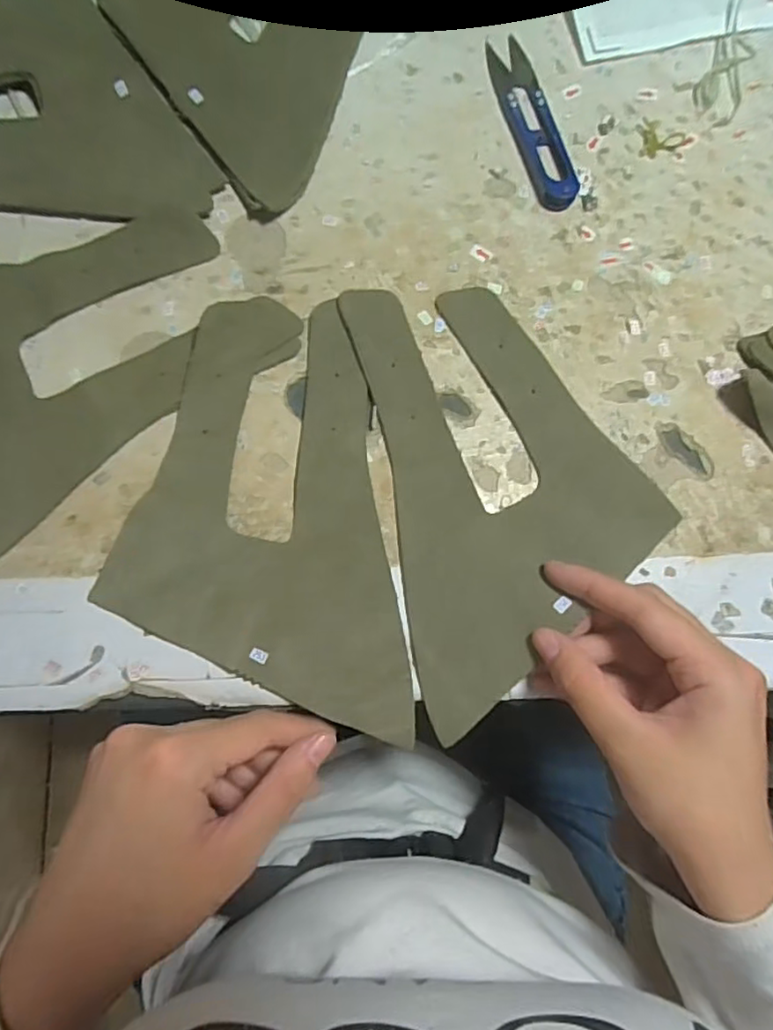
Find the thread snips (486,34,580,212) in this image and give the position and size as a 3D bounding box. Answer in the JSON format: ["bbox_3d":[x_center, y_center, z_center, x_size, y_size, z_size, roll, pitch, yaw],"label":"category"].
[{"bbox_3d":[0.077,-0.209,0.325,0.024,0.011,0.103,-17,83,-6],"label":"thread snips"}]

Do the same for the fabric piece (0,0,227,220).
[{"bbox_3d":[-0.163,-0.209,0.313,0.122,0.006,0.140,-15,82,-5],"label":"fabric piece"}]

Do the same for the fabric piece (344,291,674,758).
[{"bbox_3d":[0.062,-0.017,0.292,0.126,0.010,0.203,-11,79,-5],"label":"fabric piece"}]

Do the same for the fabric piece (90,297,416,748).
[{"bbox_3d":[-0.062,0.000,0.285,0.126,0.010,0.199,-5,82,-4],"label":"fabric piece"}]

